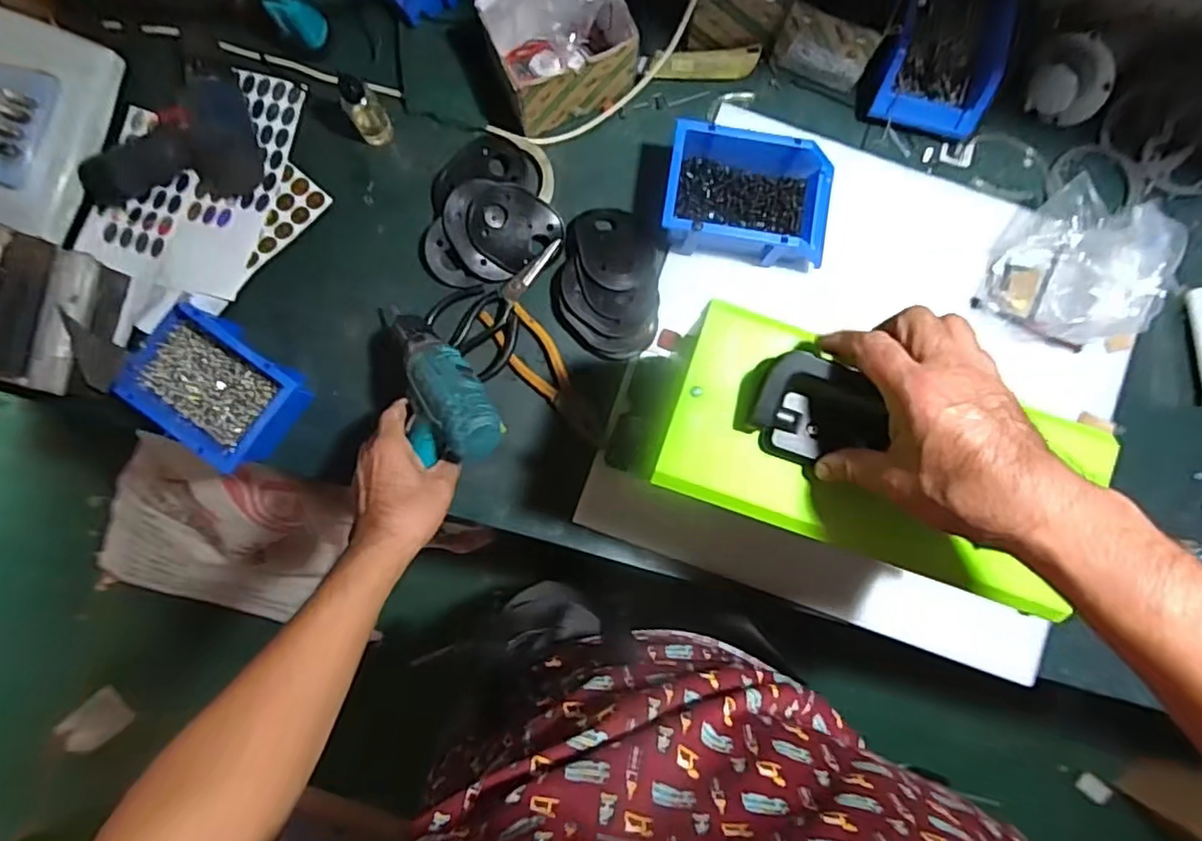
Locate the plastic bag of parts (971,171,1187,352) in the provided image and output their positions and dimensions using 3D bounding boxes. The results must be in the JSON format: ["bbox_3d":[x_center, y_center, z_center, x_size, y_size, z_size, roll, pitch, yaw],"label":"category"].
[{"bbox_3d":[0.509,-0.168,0.672,0.132,0.103,0.147,26,86,1],"label":"plastic bag of parts"}]

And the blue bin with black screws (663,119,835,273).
[{"bbox_3d":[0.159,-0.237,0.674,0.180,0.063,0.119,8,86,-1],"label":"blue bin with black screws"}]

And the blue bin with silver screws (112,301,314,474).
[{"bbox_3d":[-0.404,-0.036,0.655,0.184,0.063,0.123,37,86,2],"label":"blue bin with silver screws"}]

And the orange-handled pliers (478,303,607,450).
[{"bbox_3d":[-0.061,-0.048,0.699,0.053,0.008,0.192,-32,87,-3],"label":"orange-handled pliers"}]

